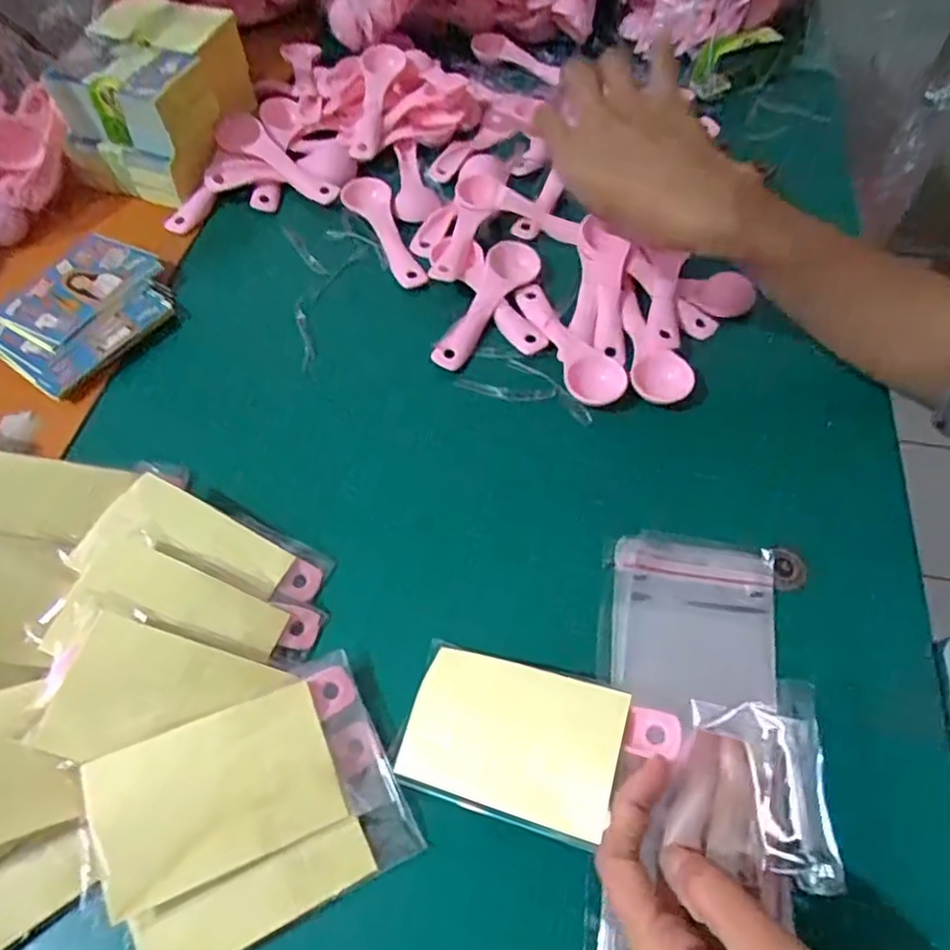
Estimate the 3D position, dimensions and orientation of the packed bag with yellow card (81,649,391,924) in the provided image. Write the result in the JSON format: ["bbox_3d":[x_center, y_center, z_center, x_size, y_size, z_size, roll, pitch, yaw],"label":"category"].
[{"bbox_3d":[-0.097,0.128,0.279,0.113,0.010,0.062,-18,75,-26],"label":"packed bag with yellow card"}]

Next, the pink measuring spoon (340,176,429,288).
[{"bbox_3d":[-0.065,-0.176,0.473,0.035,0.011,0.114,-19,60,-12],"label":"pink measuring spoon"}]

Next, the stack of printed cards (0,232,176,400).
[{"bbox_3d":[-0.257,-0.108,0.430,0.094,0.012,0.111,27,62,16],"label":"stack of printed cards"}]

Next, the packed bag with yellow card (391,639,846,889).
[{"bbox_3d":[0.050,0.115,0.270,0.169,0.025,0.064,2,58,28],"label":"packed bag with yellow card"}]

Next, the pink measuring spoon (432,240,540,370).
[{"bbox_3d":[0.009,-0.115,0.432,0.031,0.015,0.111,24,61,14],"label":"pink measuring spoon"}]

